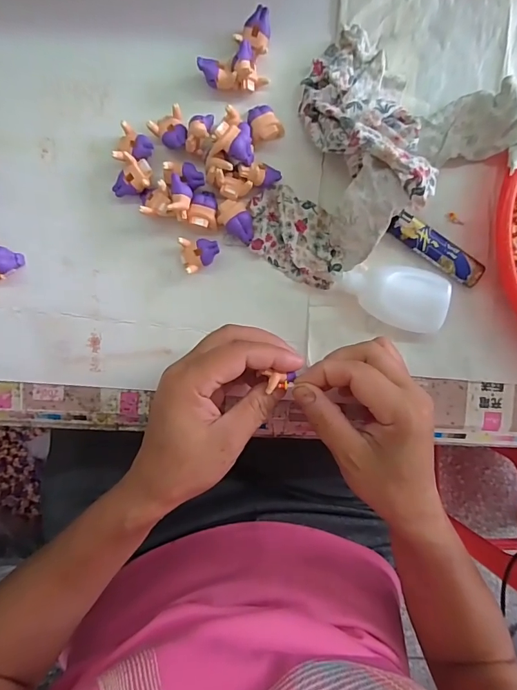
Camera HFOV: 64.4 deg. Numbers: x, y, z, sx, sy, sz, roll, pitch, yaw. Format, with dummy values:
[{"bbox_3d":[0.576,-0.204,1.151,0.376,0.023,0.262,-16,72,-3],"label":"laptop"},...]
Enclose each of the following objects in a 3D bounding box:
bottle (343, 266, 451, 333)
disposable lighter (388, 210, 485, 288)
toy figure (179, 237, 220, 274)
[{"bbox_3d":[0.101,-0.036,0.307,0.077,0.023,0.043,12,93,-3],"label":"bottle"},{"bbox_3d":[0.135,-0.073,0.314,0.077,0.010,0.021,34,92,-4],"label":"disposable lighter"},{"bbox_3d":[-0.044,-0.067,0.308,0.028,0.017,0.024,-5,94,-2],"label":"toy figure"}]

